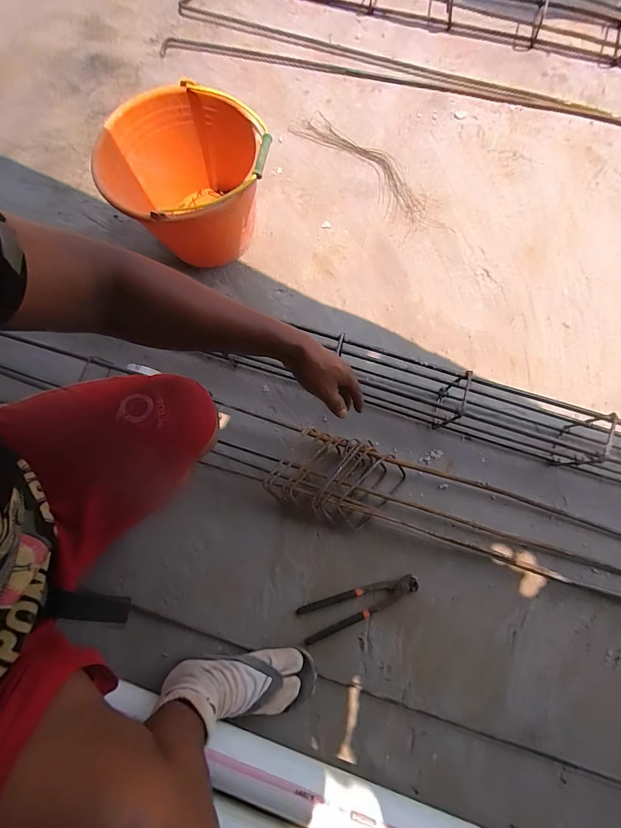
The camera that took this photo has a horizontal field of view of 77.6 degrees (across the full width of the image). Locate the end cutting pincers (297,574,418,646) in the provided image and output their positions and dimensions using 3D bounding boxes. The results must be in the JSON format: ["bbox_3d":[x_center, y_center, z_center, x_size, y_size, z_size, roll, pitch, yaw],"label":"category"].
[{"bbox_3d":[0.093,0.358,0.723,0.228,0.014,0.062,-20,78,-3],"label":"end cutting pincers"}]

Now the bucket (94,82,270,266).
[{"bbox_3d":[-0.250,-0.475,0.828,0.291,0.266,0.320,0,78,2],"label":"bucket"}]

